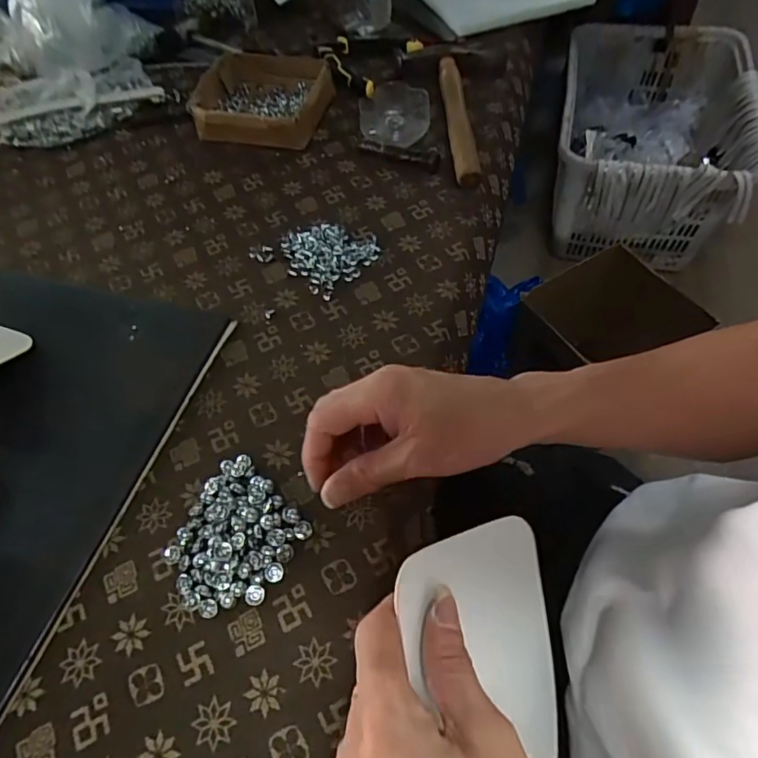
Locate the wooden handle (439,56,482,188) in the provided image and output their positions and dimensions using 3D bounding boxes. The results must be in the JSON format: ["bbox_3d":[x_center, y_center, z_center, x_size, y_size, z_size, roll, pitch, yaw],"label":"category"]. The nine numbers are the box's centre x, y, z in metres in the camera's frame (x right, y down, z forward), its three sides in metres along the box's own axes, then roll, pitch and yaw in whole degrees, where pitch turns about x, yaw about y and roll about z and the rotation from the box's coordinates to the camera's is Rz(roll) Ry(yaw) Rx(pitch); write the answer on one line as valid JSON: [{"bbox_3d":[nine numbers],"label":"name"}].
[{"bbox_3d":[0.087,-0.291,0.574,0.028,0.023,0.220,-4,58,0],"label":"wooden handle"}]

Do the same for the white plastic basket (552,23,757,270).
[{"bbox_3d":[0.718,-0.636,1.426,0.460,0.324,0.648,10,59,10],"label":"white plastic basket"}]

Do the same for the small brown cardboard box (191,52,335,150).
[{"bbox_3d":[-0.134,-0.328,0.606,0.144,0.036,0.137,11,59,9],"label":"small brown cardboard box"}]

